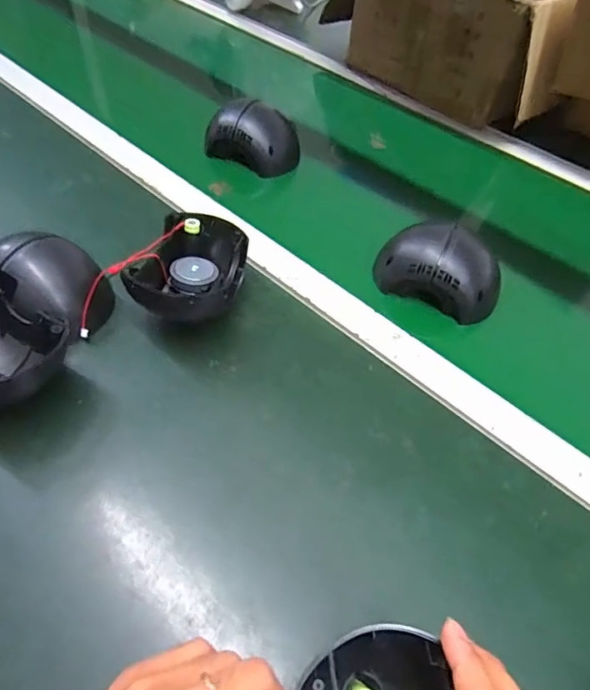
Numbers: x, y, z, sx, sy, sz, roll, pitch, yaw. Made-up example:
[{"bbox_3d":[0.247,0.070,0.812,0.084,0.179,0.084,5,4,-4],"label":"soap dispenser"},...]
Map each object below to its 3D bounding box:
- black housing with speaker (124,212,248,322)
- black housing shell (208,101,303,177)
[{"bbox_3d":[-0.100,-0.069,0.476,0.094,0.065,0.117,27,55,16],"label":"black housing with speaker"},{"bbox_3d":[-0.056,-0.272,0.654,0.110,0.062,0.071,25,54,15],"label":"black housing shell"}]

